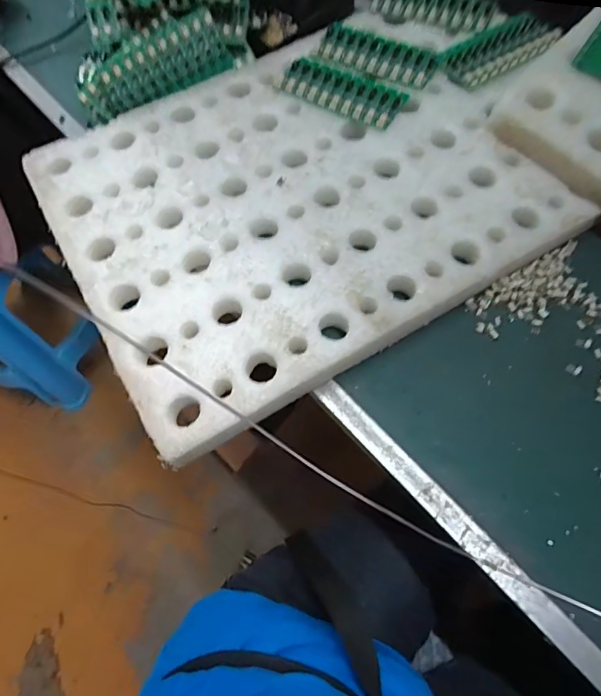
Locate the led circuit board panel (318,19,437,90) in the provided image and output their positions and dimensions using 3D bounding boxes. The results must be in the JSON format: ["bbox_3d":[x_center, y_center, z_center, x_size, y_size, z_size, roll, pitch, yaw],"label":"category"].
[{"bbox_3d":[0.086,-0.332,0.521,0.134,0.007,0.062,25,69,14],"label":"led circuit board panel"}]

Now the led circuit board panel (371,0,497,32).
[{"bbox_3d":[0.157,-0.400,0.545,0.133,0.008,0.053,23,69,13],"label":"led circuit board panel"}]

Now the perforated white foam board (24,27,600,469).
[{"bbox_3d":[-0.010,-0.154,0.456,0.431,0.024,0.367,-31,69,-10],"label":"perforated white foam board"}]

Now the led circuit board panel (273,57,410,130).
[{"bbox_3d":[0.043,-0.279,0.501,0.138,0.008,0.060,29,70,15],"label":"led circuit board panel"}]

